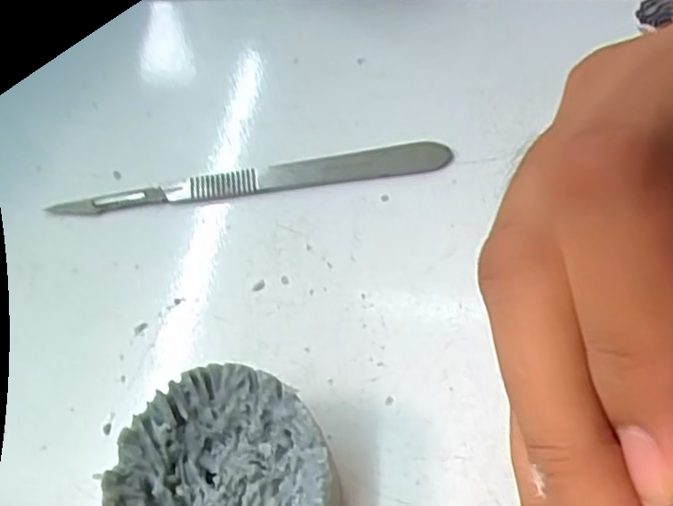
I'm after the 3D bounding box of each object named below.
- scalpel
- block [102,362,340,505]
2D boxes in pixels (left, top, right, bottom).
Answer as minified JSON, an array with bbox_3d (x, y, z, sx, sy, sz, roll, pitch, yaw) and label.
[{"bbox_3d":[-0.028,-0.026,0.235,0.136,0.006,0.011,-9,52,-1],"label":"scalpel"},{"bbox_3d":[-0.026,0.057,0.162,0.050,0.027,0.051,-17,53,-7],"label":"block"}]

